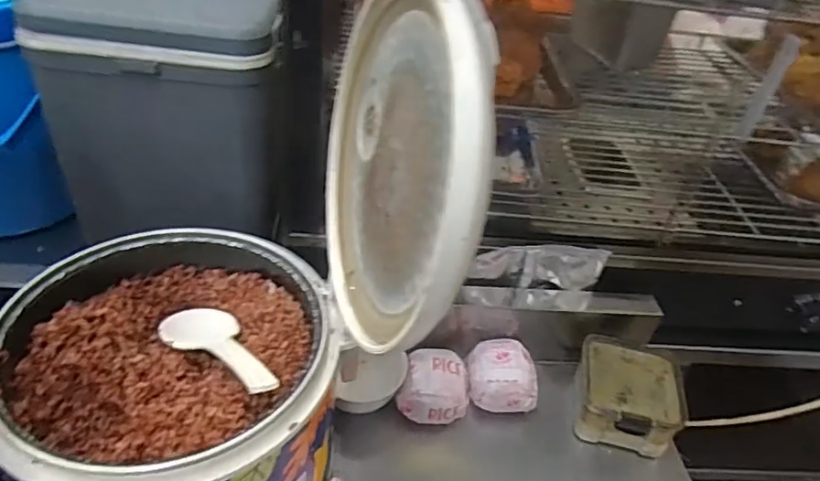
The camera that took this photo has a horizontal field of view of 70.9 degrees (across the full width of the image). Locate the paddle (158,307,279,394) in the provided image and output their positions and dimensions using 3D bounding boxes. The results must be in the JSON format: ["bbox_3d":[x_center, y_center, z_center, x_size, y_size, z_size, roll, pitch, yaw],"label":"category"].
[{"bbox_3d":[-0.155,0.086,0.473,0.061,0.015,0.183,-22,20,-32],"label":"paddle"}]

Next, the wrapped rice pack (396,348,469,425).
[{"bbox_3d":[0.028,0.166,0.641,0.073,0.054,0.074,13,38,7],"label":"wrapped rice pack"}]

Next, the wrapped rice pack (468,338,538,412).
[{"bbox_3d":[0.106,0.160,0.659,0.073,0.060,0.074,4,38,-5],"label":"wrapped rice pack"}]

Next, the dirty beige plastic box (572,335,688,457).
[{"bbox_3d":[0.240,0.176,0.642,0.106,0.064,0.106,12,38,6],"label":"dirty beige plastic box"}]

